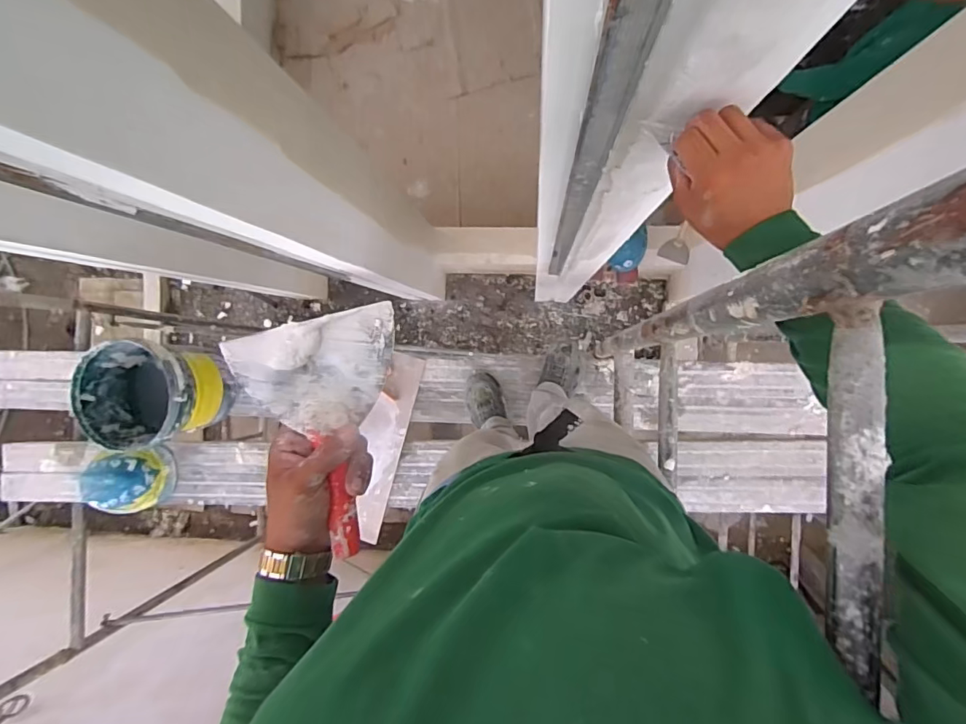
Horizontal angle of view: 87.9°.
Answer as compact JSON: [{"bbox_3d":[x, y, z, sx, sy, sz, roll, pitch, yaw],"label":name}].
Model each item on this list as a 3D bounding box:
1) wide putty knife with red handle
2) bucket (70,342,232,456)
[{"bbox_3d":[-0.125,0.063,0.426,0.135,0.026,0.197,-14,92,6],"label":"wide putty knife with red handle"},{"bbox_3d":[-0.949,0.085,1.459,0.309,0.263,0.292,1,93,6],"label":"bucket"}]

